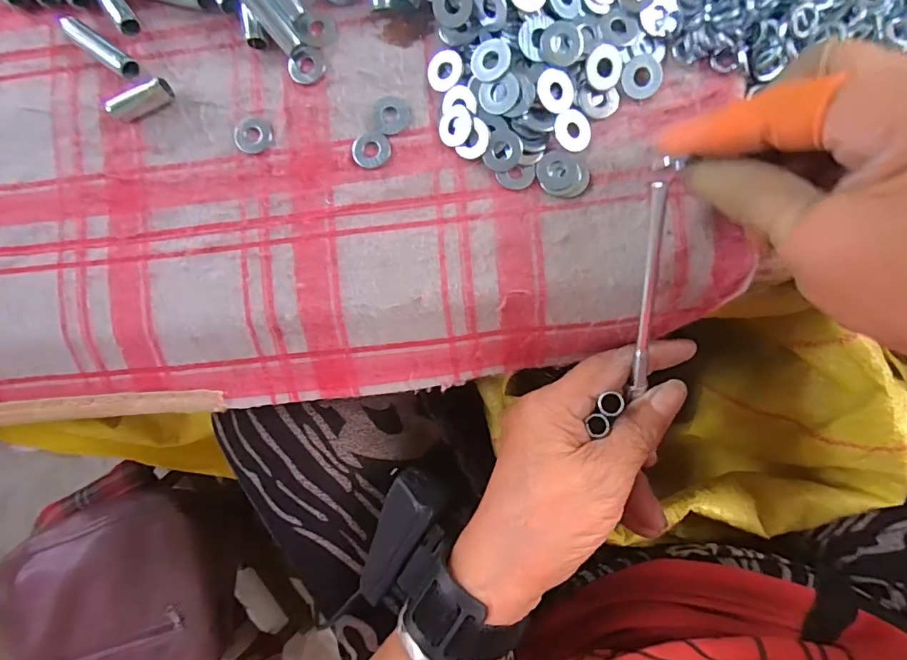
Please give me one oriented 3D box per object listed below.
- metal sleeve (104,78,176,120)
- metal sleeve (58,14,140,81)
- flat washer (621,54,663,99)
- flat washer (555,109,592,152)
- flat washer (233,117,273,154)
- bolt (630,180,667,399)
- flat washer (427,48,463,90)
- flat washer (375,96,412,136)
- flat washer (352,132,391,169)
[{"bbox_3d":[-0.156,-0.114,0.242,0.032,0.014,0.010,-23,88,6],"label":"metal sleeve"},{"bbox_3d":[-0.179,-0.142,0.245,0.044,0.008,0.010,35,94,4],"label":"metal sleeve"},{"bbox_3d":[0.087,-0.117,0.224,0.019,0.005,0.018,0,91,6],"label":"flat washer"},{"bbox_3d":[0.056,-0.093,0.226,0.018,0.004,0.019,-1,92,-19],"label":"flat washer"},{"bbox_3d":[-0.101,-0.098,0.243,0.019,0.004,0.018,0,91,6],"label":"flat washer"},{"bbox_3d":[0.089,-0.014,0.222,0.006,0.004,0.105,-3,117,6],"label":"bolt"},{"bbox_3d":[-0.004,-0.125,0.232,0.017,0.004,0.018,-3,91,6],"label":"flat washer"},{"bbox_3d":[-0.029,-0.105,0.236,0.016,0.004,0.018,13,92,6],"label":"flat washer"},{"bbox_3d":[-0.040,-0.088,0.237,0.018,0.004,0.018,0,91,6],"label":"flat washer"}]

